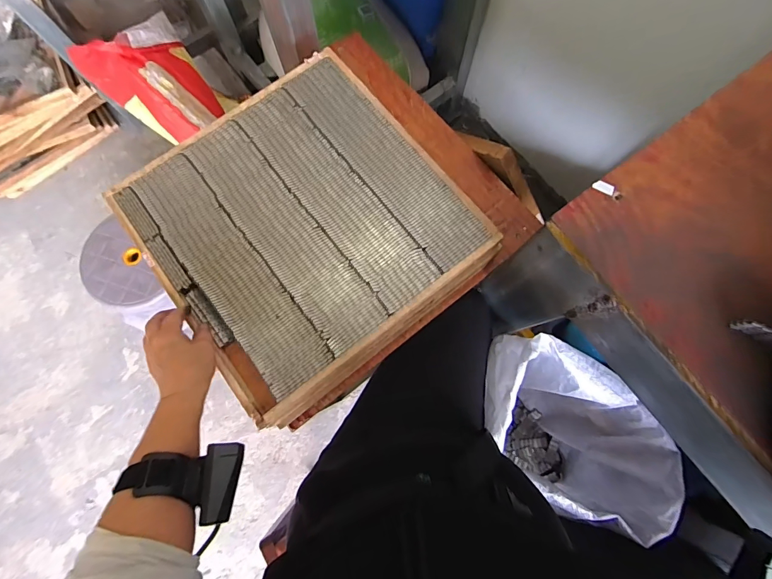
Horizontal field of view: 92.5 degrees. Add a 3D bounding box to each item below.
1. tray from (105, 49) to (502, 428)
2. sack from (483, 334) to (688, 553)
[{"bbox_3d":[-0.113,-0.095,0.527,0.393,0.038,0.403,-38,80,-7],"label":"tray"},{"bbox_3d":[0.305,0.267,0.730,0.227,0.351,0.358,-43,80,-8],"label":"sack"}]

